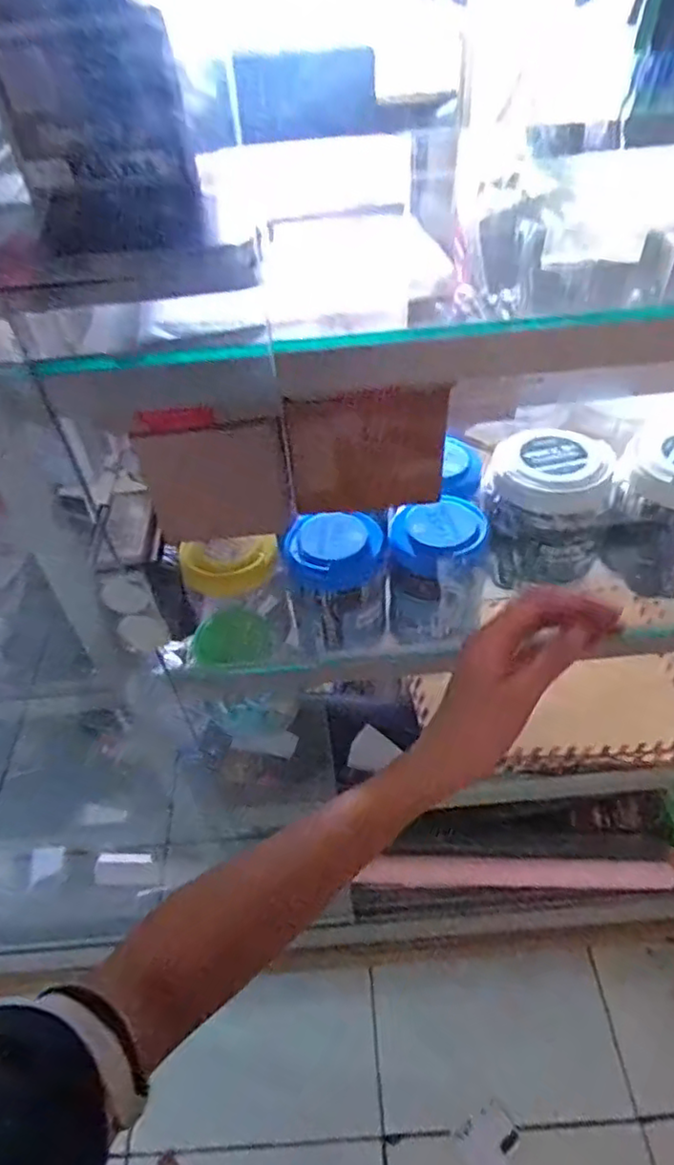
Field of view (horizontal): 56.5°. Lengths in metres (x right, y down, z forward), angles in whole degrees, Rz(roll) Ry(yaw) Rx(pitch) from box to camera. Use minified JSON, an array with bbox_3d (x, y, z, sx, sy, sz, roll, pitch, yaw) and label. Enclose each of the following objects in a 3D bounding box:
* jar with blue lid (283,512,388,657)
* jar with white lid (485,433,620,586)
[{"bbox_3d":[0.004,0.011,0.624,0.097,0.123,0.089,-10,46,-5],"label":"jar with blue lid"},{"bbox_3d":[0.222,-0.073,0.680,0.129,0.121,0.110,10,48,14],"label":"jar with white lid"}]

